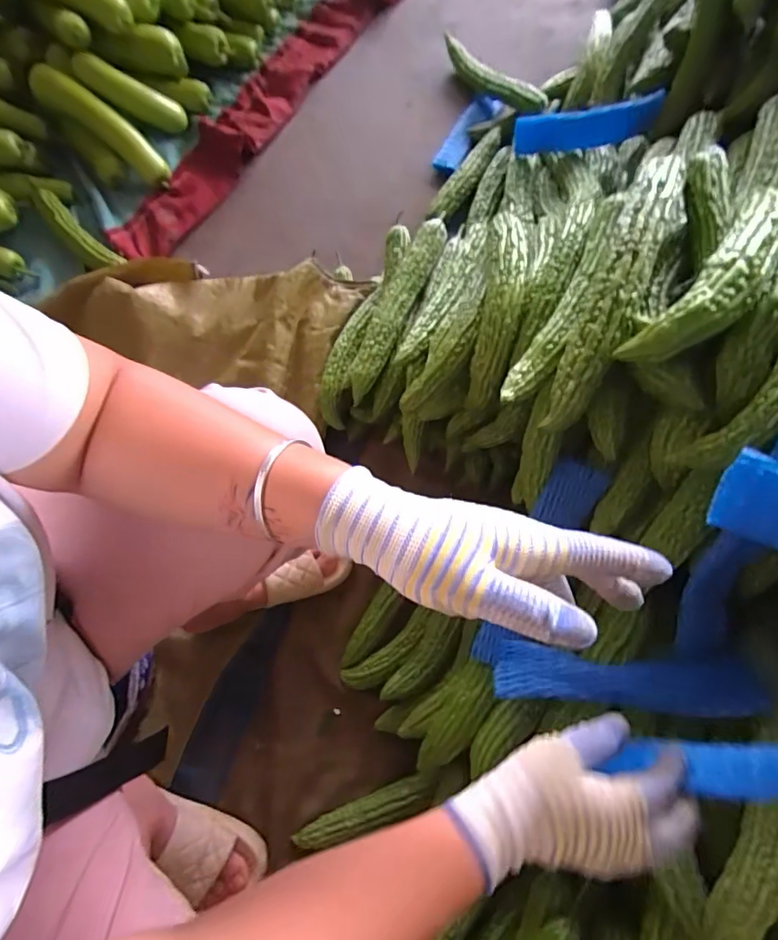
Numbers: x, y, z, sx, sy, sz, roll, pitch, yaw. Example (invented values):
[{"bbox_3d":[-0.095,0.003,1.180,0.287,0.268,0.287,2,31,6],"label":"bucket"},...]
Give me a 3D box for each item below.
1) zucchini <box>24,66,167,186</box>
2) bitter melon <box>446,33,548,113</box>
[{"bbox_3d":[-0.544,-0.658,0.964,0.277,0.048,0.061,35,73,-17],"label":"zucchini"},{"bbox_3d":[0.211,-0.802,1.040,0.050,0.064,0.303,-33,73,-9],"label":"bitter melon"}]

